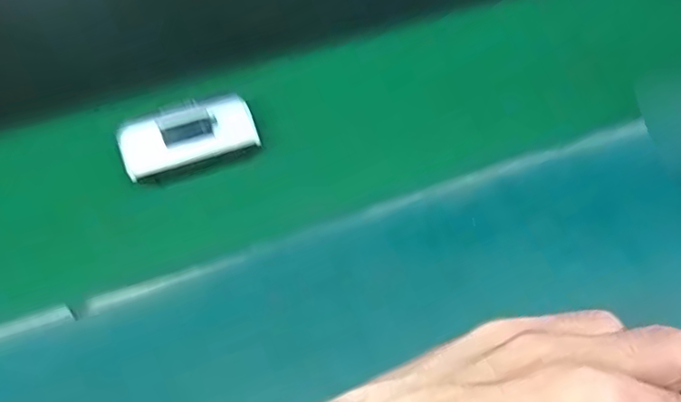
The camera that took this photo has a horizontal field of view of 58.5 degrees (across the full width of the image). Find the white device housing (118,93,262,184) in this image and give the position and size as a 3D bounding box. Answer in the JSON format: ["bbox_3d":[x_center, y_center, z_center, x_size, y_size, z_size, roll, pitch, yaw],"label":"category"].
[{"bbox_3d":[-0.087,-0.037,0.348,0.073,0.020,0.035,-19,61,-11],"label":"white device housing"}]

